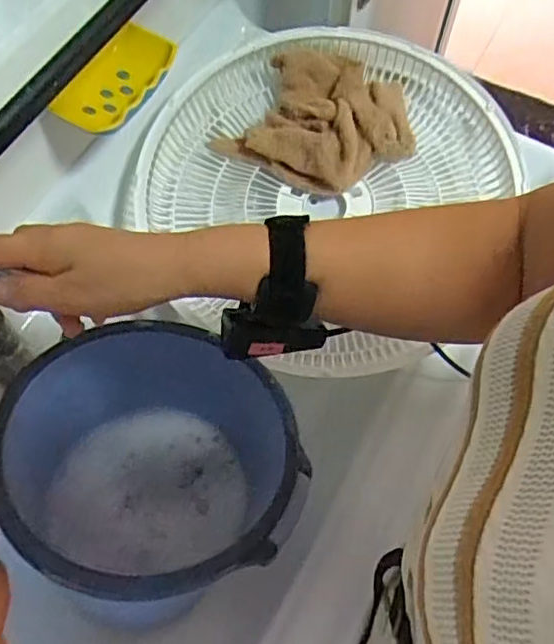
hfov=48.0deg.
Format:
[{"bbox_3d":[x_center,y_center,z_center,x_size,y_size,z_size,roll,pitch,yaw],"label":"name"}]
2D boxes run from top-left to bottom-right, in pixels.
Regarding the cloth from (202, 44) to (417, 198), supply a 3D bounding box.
[{"bbox_3d":[0.051,-0.215,0.659,0.168,0.080,0.167,37,70,15],"label":"cloth"}]

